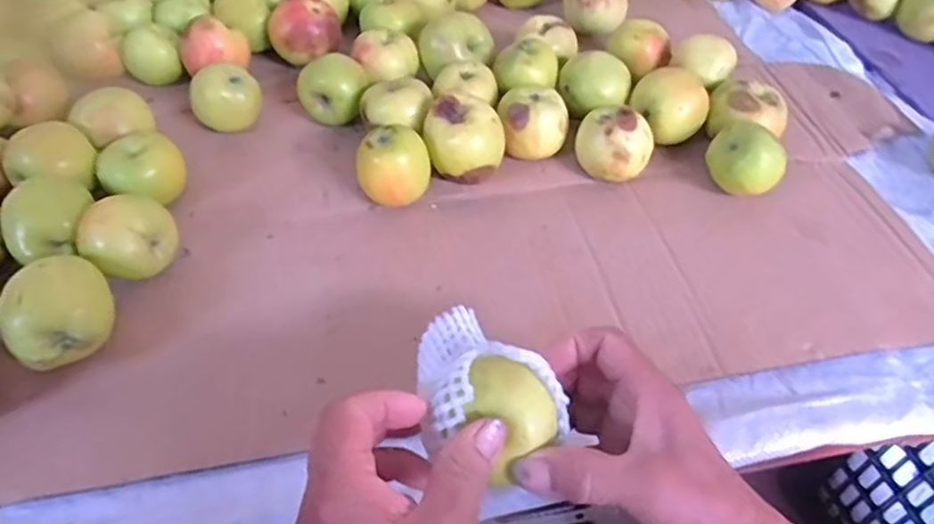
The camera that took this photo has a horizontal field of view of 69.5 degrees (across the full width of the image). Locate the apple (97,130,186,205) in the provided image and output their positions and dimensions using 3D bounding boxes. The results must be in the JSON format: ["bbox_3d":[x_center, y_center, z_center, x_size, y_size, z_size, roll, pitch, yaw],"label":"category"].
[{"bbox_3d":[-0.256,-0.067,0.541,0.060,0.053,0.049,-25,54,-22],"label":"apple"}]

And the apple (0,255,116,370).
[{"bbox_3d":[-0.260,0.038,0.436,0.063,0.065,0.051,-34,58,-28],"label":"apple"}]

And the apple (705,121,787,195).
[{"bbox_3d":[0.234,-0.084,0.568,0.061,0.052,0.046,22,51,17],"label":"apple"}]

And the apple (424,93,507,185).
[{"bbox_3d":[-0.002,-0.097,0.566,0.065,0.069,0.053,3,48,0],"label":"apple"}]

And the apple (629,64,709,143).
[{"bbox_3d":[0.181,-0.134,0.611,0.063,0.058,0.064,10,49,7],"label":"apple"}]

